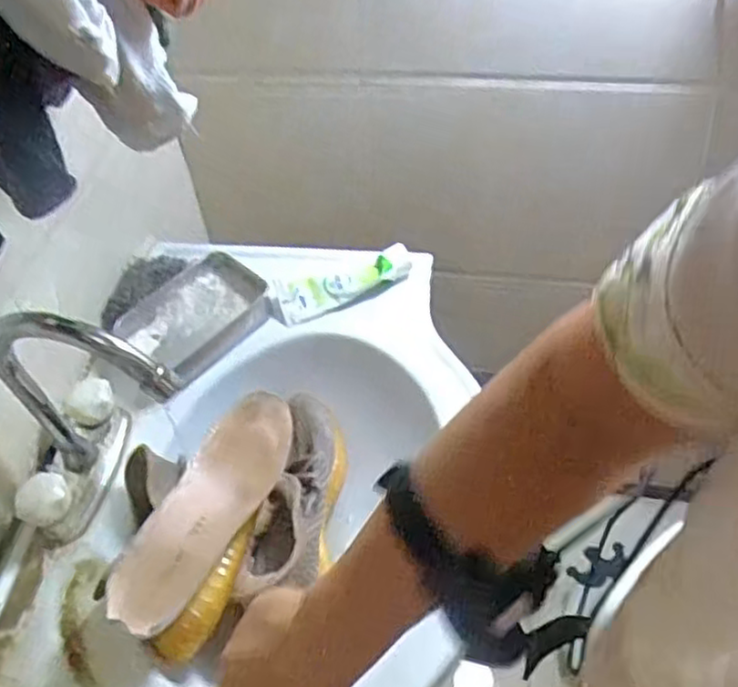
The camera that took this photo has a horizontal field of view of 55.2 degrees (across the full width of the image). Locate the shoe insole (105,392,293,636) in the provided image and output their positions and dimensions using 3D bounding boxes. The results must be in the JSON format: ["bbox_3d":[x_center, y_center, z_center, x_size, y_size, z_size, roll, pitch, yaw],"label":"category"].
[{"bbox_3d":[-0.130,0.131,0.591,0.068,0.008,0.231,27,46,3],"label":"shoe insole"}]

